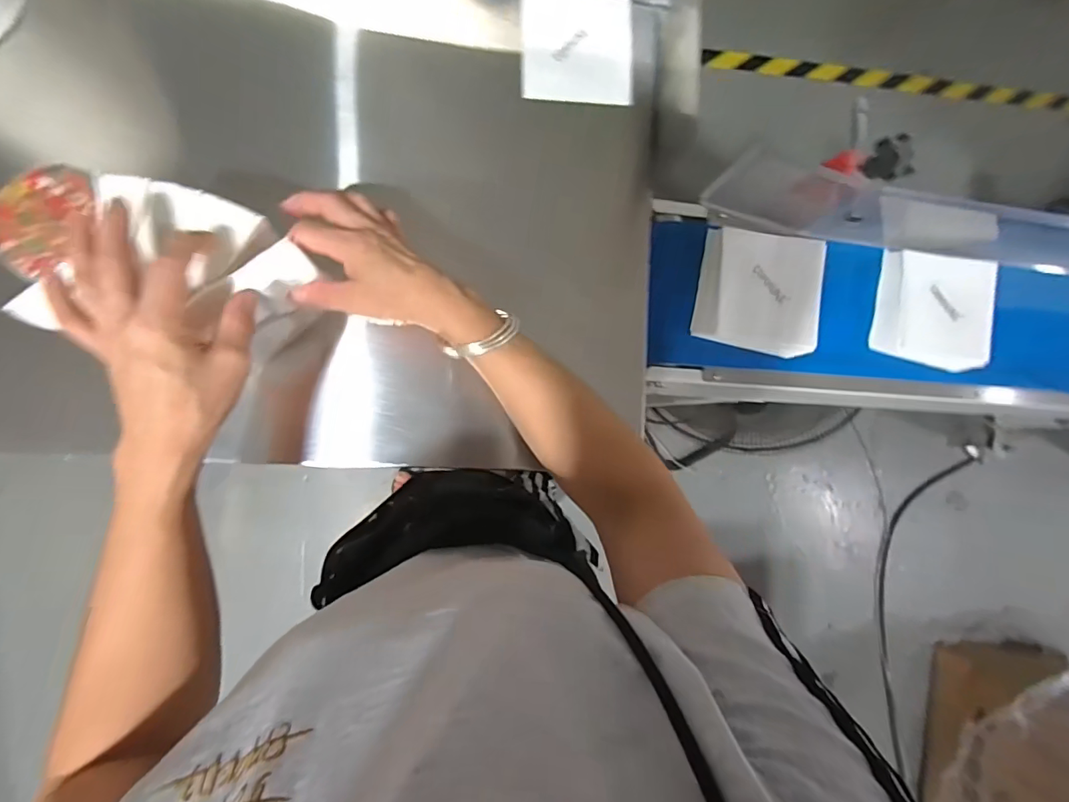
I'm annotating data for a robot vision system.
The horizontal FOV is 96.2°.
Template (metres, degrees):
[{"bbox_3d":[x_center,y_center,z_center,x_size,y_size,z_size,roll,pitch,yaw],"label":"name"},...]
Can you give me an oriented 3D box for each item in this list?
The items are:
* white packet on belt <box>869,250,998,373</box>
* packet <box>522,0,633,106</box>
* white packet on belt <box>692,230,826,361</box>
[{"bbox_3d":[0.457,-0.104,0.547,0.123,0.034,0.129,10,87,-9],"label":"white packet on belt"},{"bbox_3d":[0.045,-0.370,0.501,0.115,0.009,0.115,0,89,-9],"label":"packet"},{"bbox_3d":[0.242,-0.114,0.507,0.124,0.040,0.128,9,87,-9],"label":"white packet on belt"}]

